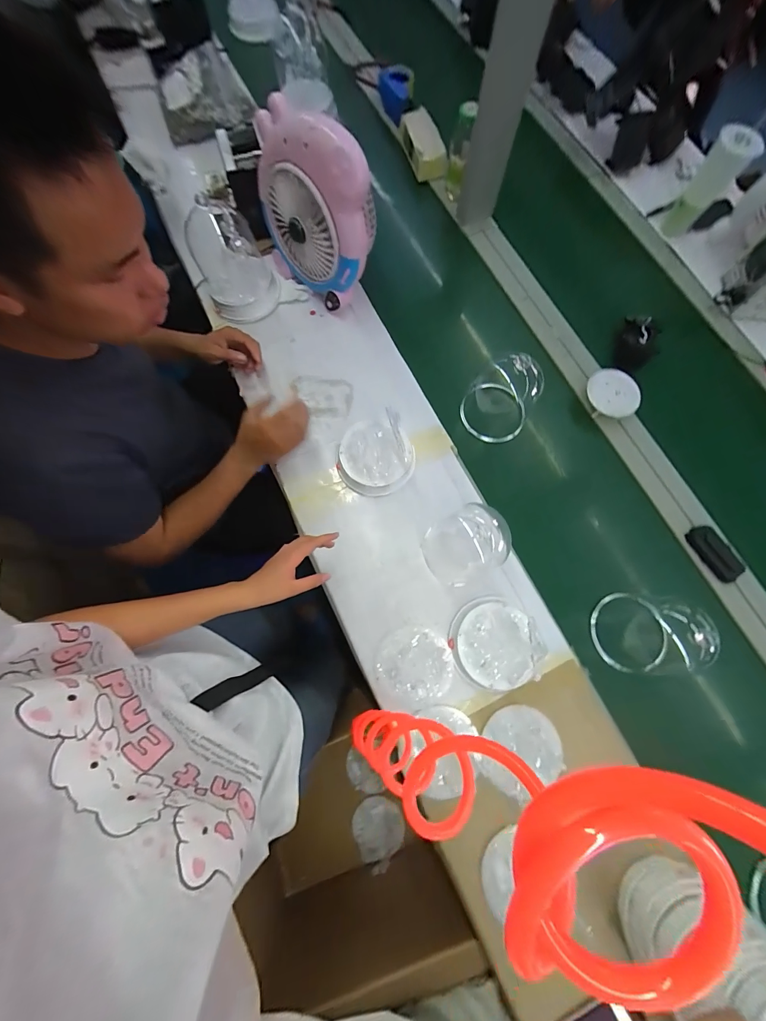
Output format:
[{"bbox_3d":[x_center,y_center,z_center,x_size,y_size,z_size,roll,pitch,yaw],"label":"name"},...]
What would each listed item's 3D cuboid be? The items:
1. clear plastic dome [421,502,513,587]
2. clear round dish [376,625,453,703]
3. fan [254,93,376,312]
[{"bbox_3d":[0.139,0.056,0.626,0.122,0.120,0.117,0,75,-1],"label":"clear plastic dome"},{"bbox_3d":[0.052,0.256,0.620,0.125,0.022,0.113,1,73,1],"label":"clear round dish"},{"bbox_3d":[-0.140,-0.558,0.704,0.270,0.287,0.108,39,78,9],"label":"fan"}]

